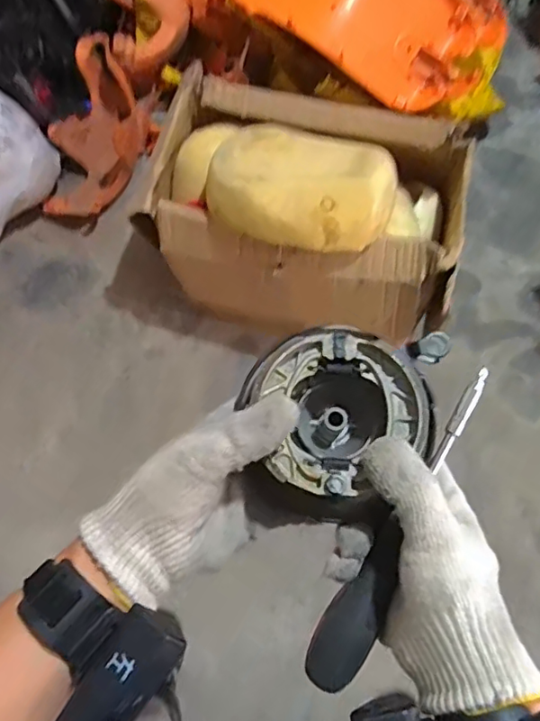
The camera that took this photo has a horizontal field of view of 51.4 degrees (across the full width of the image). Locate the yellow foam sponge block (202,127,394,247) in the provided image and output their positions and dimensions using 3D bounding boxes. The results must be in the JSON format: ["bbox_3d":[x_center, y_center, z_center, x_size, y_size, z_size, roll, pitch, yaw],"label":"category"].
[{"bbox_3d":[0.061,-0.352,1.109,0.362,0.103,0.237,26,71,13],"label":"yellow foam sponge block"}]

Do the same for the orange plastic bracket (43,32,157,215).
[{"bbox_3d":[-0.524,-0.668,1.643,0.261,0.270,0.416,5,68,6],"label":"orange plastic bracket"}]

